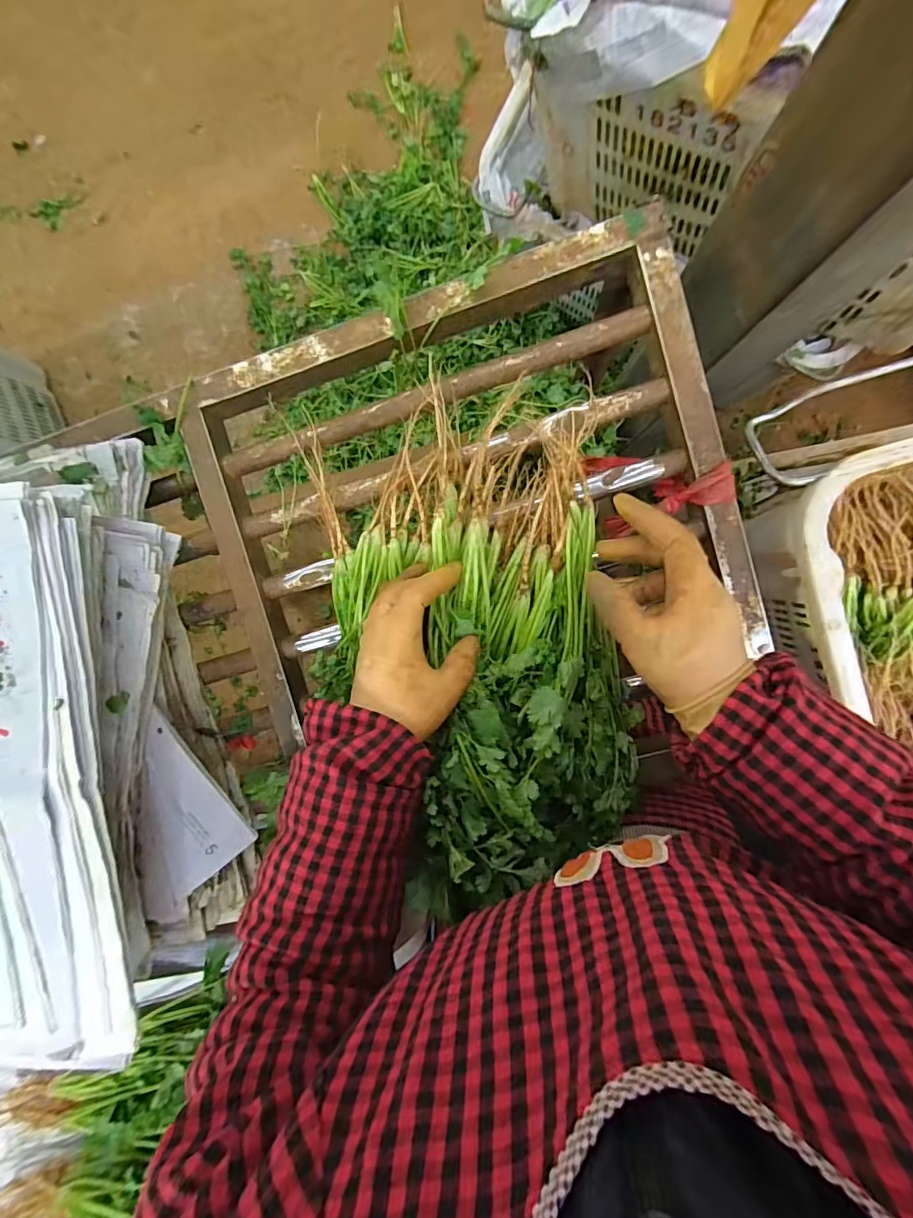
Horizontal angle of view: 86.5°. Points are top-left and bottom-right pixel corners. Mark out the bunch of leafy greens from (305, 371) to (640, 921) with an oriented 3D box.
[{"bbox_3d":[0.012,0.033,0.385,0.233,0.089,0.379,-8,94,7],"label":"bunch of leafy greens"}]

